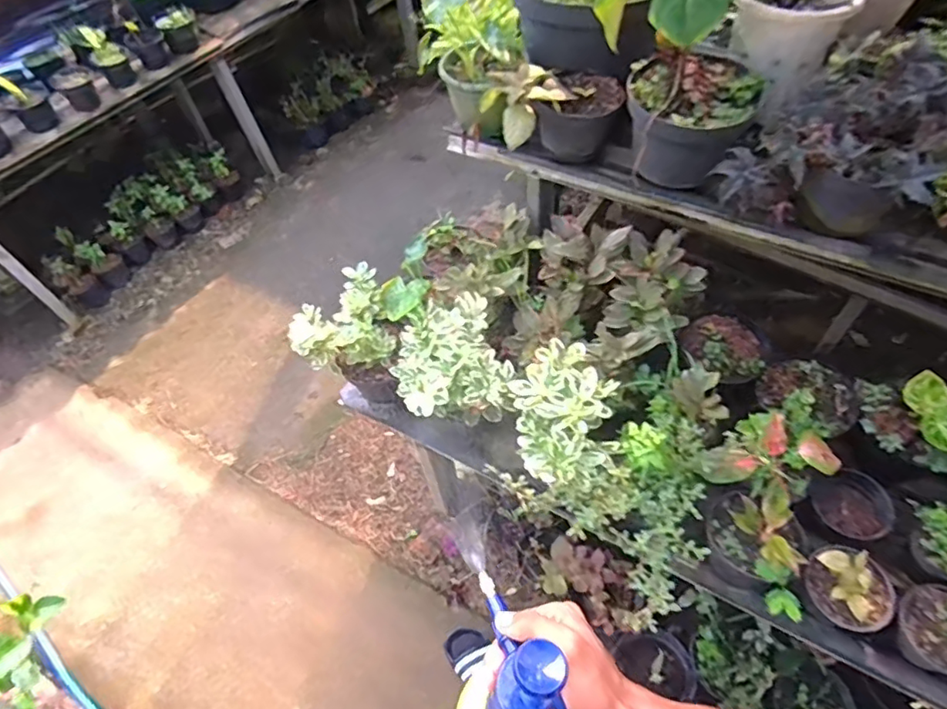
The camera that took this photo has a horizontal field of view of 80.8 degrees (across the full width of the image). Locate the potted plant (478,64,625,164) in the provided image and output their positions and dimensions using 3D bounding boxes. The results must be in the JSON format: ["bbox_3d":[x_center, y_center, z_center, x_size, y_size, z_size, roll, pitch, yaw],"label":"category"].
[{"bbox_3d":[0.136,-0.431,1.008,0.230,0.154,0.150,-22,56,-12],"label":"potted plant"}]

